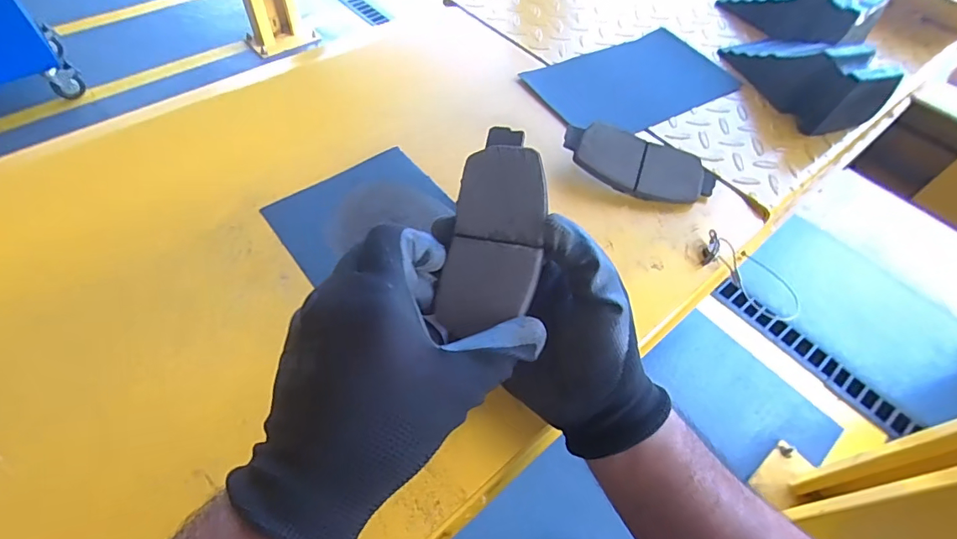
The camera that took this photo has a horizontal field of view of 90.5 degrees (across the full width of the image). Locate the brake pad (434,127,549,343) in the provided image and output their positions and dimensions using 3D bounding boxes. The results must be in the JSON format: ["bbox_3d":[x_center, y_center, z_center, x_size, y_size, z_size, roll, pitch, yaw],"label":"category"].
[{"bbox_3d":[0.012,-0.024,0.282,0.053,0.013,0.126,12,81,4],"label":"brake pad"}]

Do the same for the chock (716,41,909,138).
[{"bbox_3d":[0.359,-0.218,0.535,0.069,0.082,0.172,-22,47,-18],"label":"chock"}]

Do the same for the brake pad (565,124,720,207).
[{"bbox_3d":[0.148,-0.094,0.437,0.137,0.014,0.056,17,74,-2],"label":"brake pad"}]

